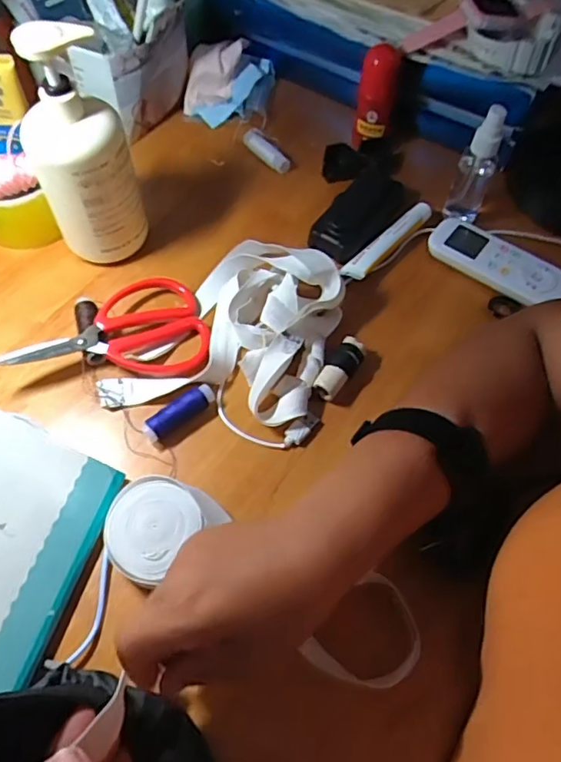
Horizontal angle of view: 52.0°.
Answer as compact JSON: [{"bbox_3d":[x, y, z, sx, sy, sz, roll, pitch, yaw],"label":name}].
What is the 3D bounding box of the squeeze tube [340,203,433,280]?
[{"bbox_3d":[0.101,-0.131,0.533,0.103,0.020,0.019,-39,67,-21],"label":"squeeze tube"}]

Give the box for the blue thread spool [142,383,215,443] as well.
[{"bbox_3d":[-0.078,0.025,0.443,0.061,0.019,0.017,-36,66,-19],"label":"blue thread spool"}]

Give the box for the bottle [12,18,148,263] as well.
[{"bbox_3d":[-0.162,-0.179,0.463,0.072,0.197,0.069,-25,63,-14],"label":"bottle"}]

